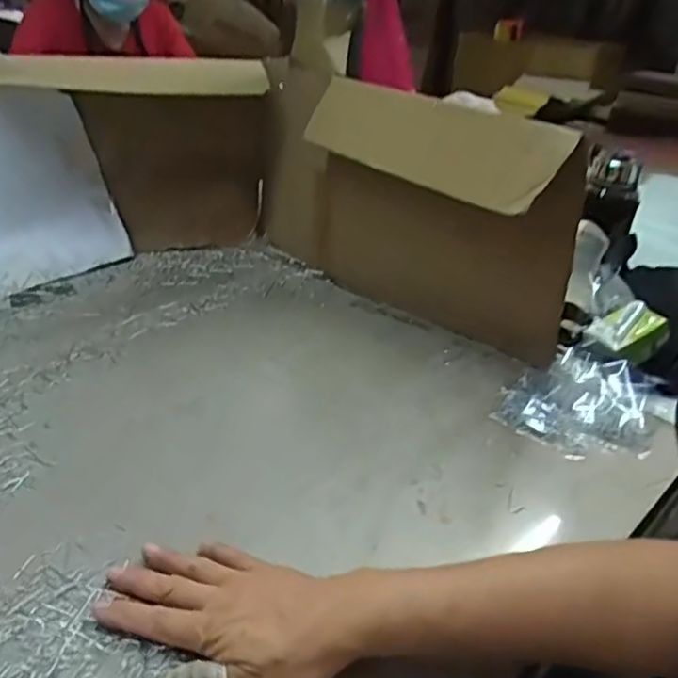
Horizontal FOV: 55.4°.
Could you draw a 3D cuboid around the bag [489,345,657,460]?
[{"bbox_3d":[0.235,0.056,0.634,0.130,0.024,0.153,15,30,21],"label":"bag"}]

